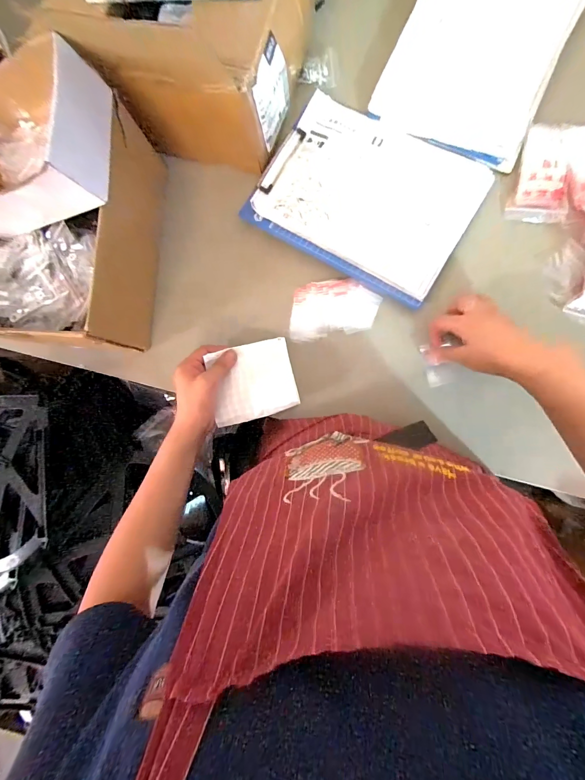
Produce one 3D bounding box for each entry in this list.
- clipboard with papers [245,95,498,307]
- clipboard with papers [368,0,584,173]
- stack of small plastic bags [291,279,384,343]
[{"bbox_3d":[0.109,-0.290,0.462,0.299,0.013,0.226,30,91,7],"label":"clipboard with papers"},{"bbox_3d":[0.277,-0.506,0.450,0.220,0.015,0.312,26,91,7],"label":"clipboard with papers"},{"bbox_3d":[0.060,-0.123,0.465,0.132,0.010,0.081,-11,86,6],"label":"stack of small plastic bags"}]

